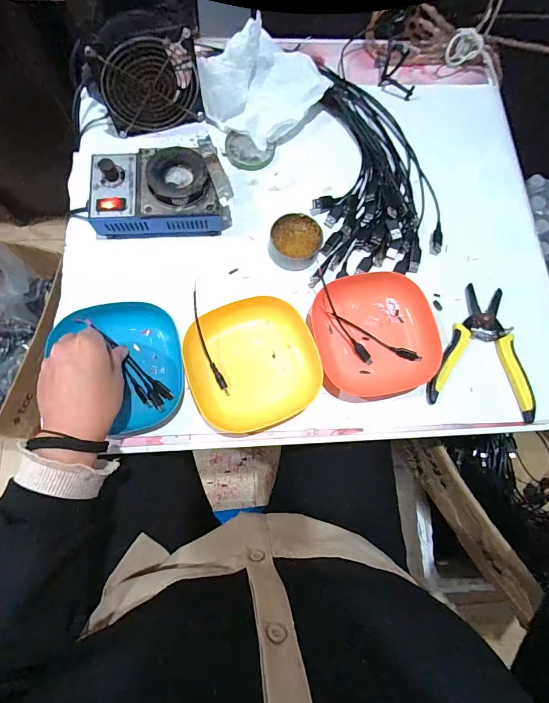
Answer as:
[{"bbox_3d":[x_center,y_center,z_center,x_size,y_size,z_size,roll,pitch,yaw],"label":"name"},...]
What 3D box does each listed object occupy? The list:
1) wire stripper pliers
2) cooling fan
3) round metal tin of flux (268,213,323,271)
[{"bbox_3d":[0.249,-0.005,0.438,0.118,0.016,0.153,13,76,0],"label":"wire stripper pliers"},{"bbox_3d":[-0.154,-0.325,0.444,0.124,0.125,0.030,-19,78,-7],"label":"cooling fan"},{"bbox_3d":[0.026,-0.135,0.455,0.062,0.021,0.063,1,77,-3],"label":"round metal tin of flux"}]

